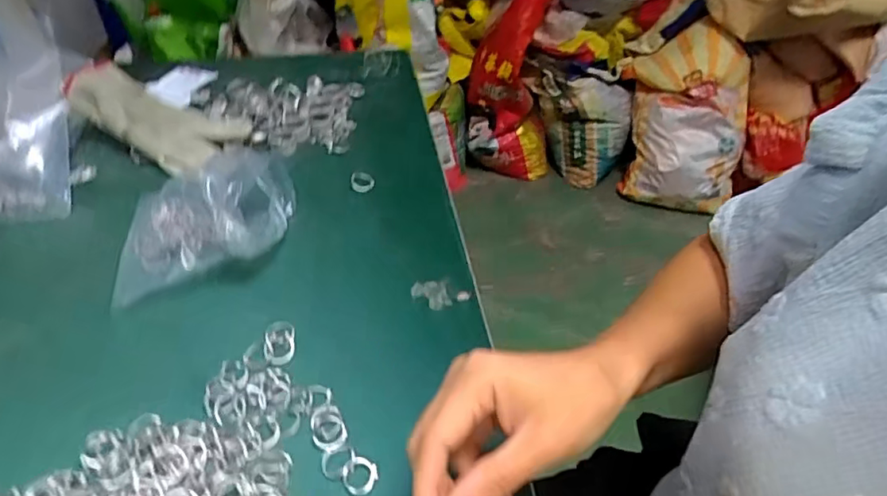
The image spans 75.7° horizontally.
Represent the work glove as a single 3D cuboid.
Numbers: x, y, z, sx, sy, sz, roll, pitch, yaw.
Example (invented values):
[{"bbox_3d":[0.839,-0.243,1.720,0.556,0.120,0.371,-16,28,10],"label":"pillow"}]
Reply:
[{"bbox_3d":[-0.289,-0.141,0.592,0.159,0.066,0.095,19,43,16],"label":"work glove"}]

